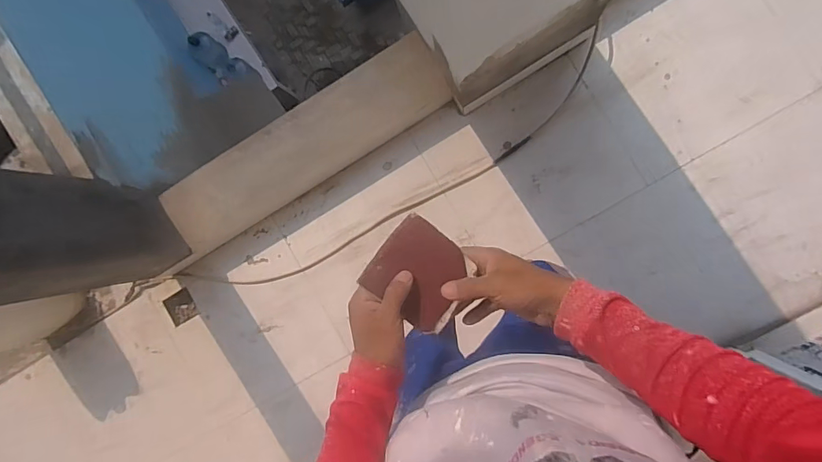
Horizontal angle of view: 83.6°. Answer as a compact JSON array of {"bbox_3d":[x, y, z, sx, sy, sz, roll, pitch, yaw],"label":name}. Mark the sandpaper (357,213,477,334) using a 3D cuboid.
[{"bbox_3d":[0.011,0.049,0.512,0.104,0.015,0.100,36,86,-15],"label":"sandpaper"}]

